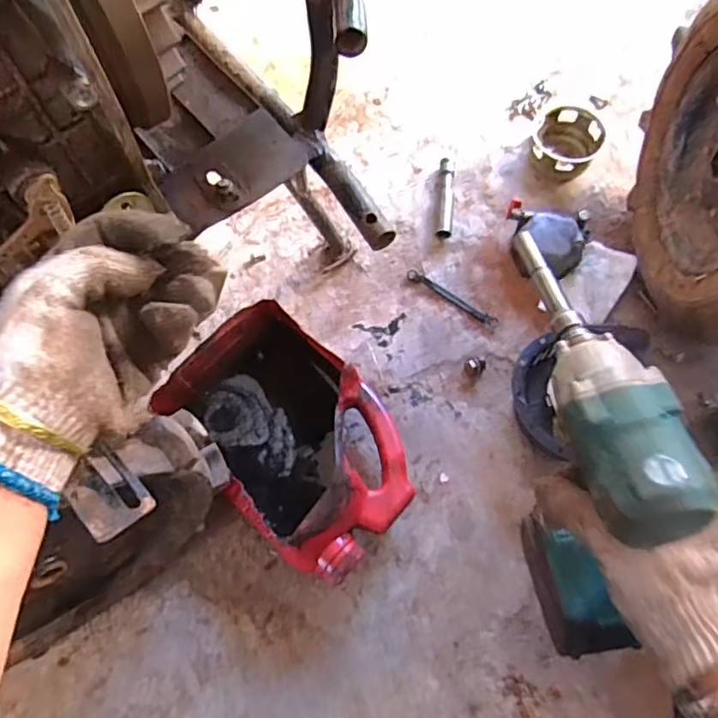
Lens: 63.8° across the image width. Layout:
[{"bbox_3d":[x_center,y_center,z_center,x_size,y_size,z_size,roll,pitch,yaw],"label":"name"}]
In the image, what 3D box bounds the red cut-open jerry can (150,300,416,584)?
[{"bbox_3d":[-0.077,0.086,0.664,0.197,0.082,0.298,-43,74,-14],"label":"red cut-open jerry can"}]

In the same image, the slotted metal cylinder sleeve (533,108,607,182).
[{"bbox_3d":[0.294,-0.305,0.829,0.094,0.051,0.098,-1,68,2],"label":"slotted metal cylinder sleeve"}]

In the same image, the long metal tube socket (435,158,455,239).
[{"bbox_3d":[0.124,-0.229,0.821,0.020,0.018,0.124,4,68,4],"label":"long metal tube socket"}]

